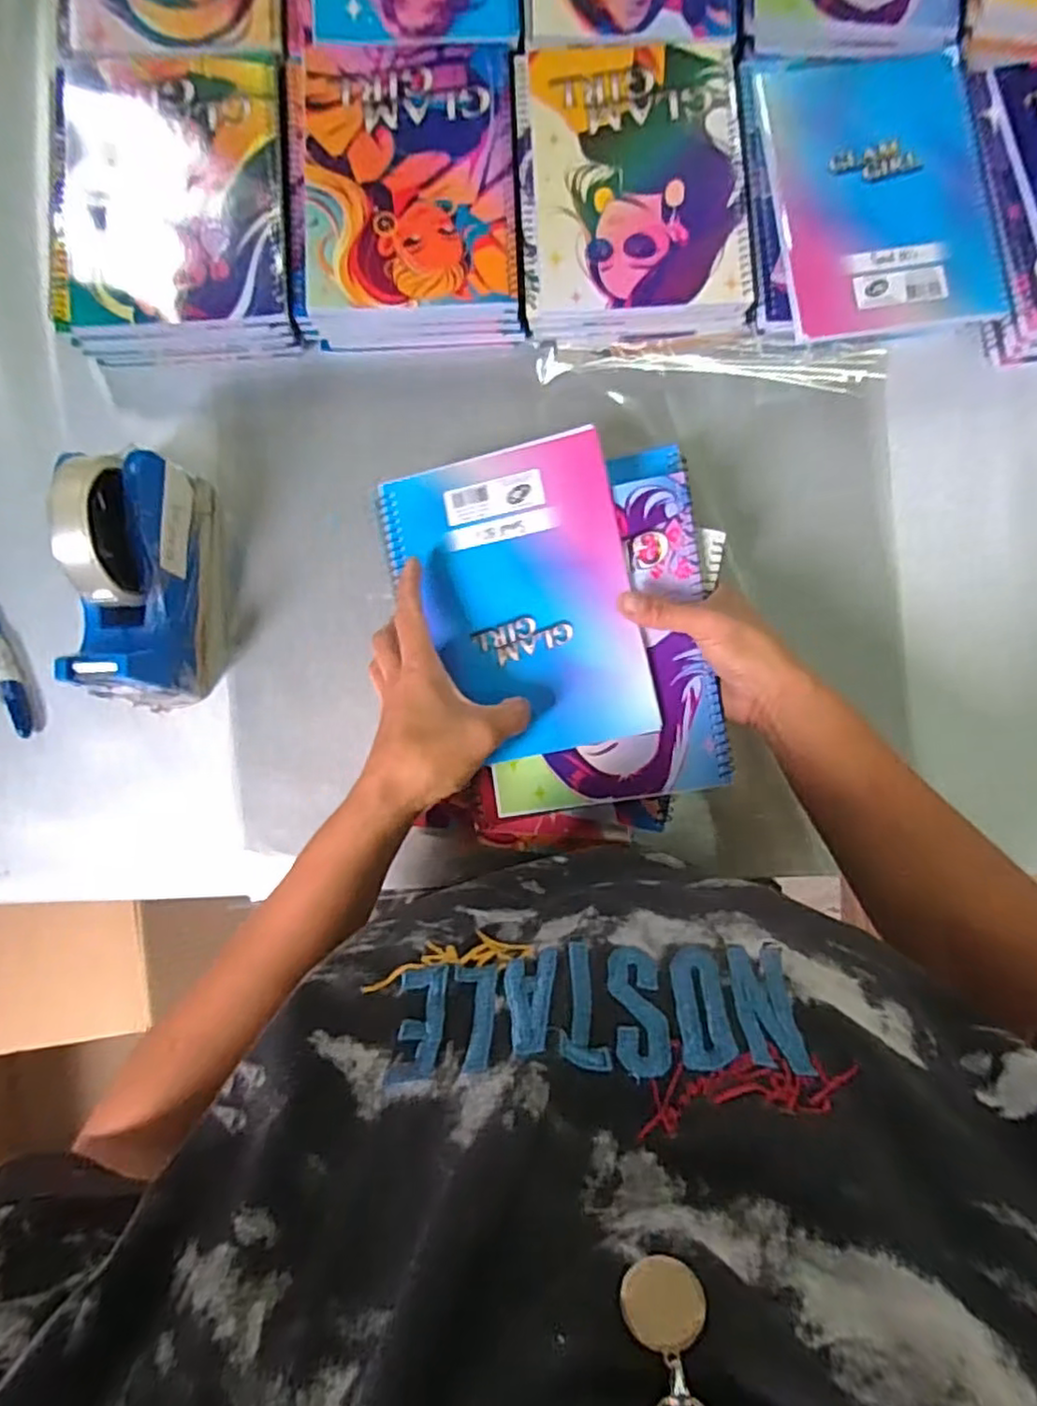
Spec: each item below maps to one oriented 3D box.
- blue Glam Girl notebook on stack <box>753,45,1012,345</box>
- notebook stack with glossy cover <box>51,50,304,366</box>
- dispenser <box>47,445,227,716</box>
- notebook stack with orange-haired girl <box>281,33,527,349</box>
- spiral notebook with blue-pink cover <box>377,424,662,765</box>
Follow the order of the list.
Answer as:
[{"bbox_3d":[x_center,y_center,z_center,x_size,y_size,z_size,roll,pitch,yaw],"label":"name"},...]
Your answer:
[{"bbox_3d":[0.256,-0.364,0.472,0.149,0.010,0.205,-8,87,0],"label":"blue Glam Girl notebook on stack"},{"bbox_3d":[-0.244,-0.353,0.483,0.161,0.045,0.200,-4,87,0],"label":"notebook stack with glossy cover"},{"bbox_3d":[-0.245,-0.081,0.439,0.068,0.106,0.163,8,87,1],"label":"dispenser"},{"bbox_3d":[-0.080,-0.365,0.488,0.158,0.040,0.200,-2,87,0],"label":"notebook stack with orange-haired girl"},{"bbox_3d":[-0.002,-0.065,0.433,0.144,0.016,0.194,-12,86,1],"label":"spiral notebook with blue-pink cover"}]

